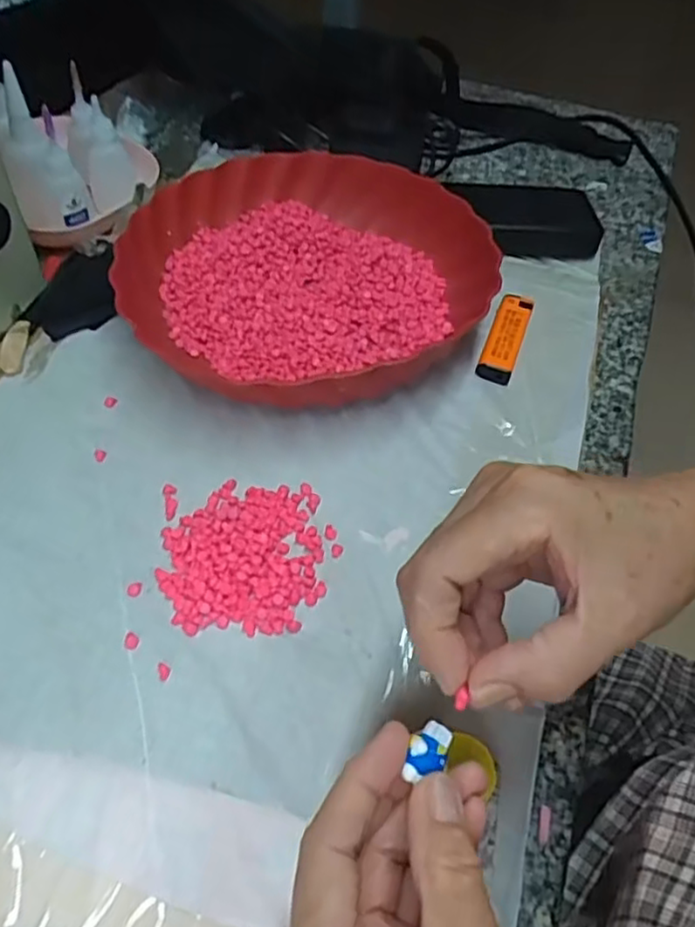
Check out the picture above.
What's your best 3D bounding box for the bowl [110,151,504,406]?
[{"bbox_3d":[-0.023,-0.131,0.452,0.229,0.047,0.218,1,54,-2],"label":"bowl"}]

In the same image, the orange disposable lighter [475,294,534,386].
[{"bbox_3d":[0.105,-0.085,0.447,0.023,0.012,0.078,18,55,11],"label":"orange disposable lighter"}]

